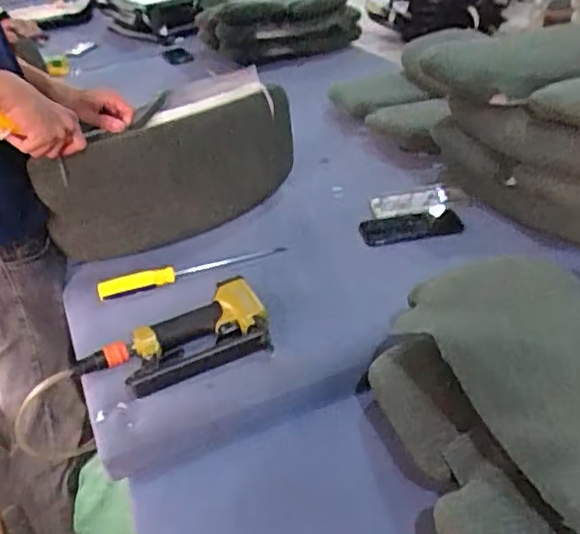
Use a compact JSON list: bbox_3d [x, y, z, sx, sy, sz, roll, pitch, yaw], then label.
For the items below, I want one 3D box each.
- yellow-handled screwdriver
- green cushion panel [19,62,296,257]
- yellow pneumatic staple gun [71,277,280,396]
[{"bbox_3d":[-0.152,0.000,1.005,0.292,0.030,0.024,-14,32,-11],"label":"yellow-handled screwdriver"},{"bbox_3d":[-0.194,-0.164,1.077,0.433,0.225,0.071,-22,35,-23],"label":"green cushion panel"},{"bbox_3d":[-0.156,0.097,0.841,0.255,0.053,0.139,-16,33,-13],"label":"yellow pneumatic staple gun"}]

